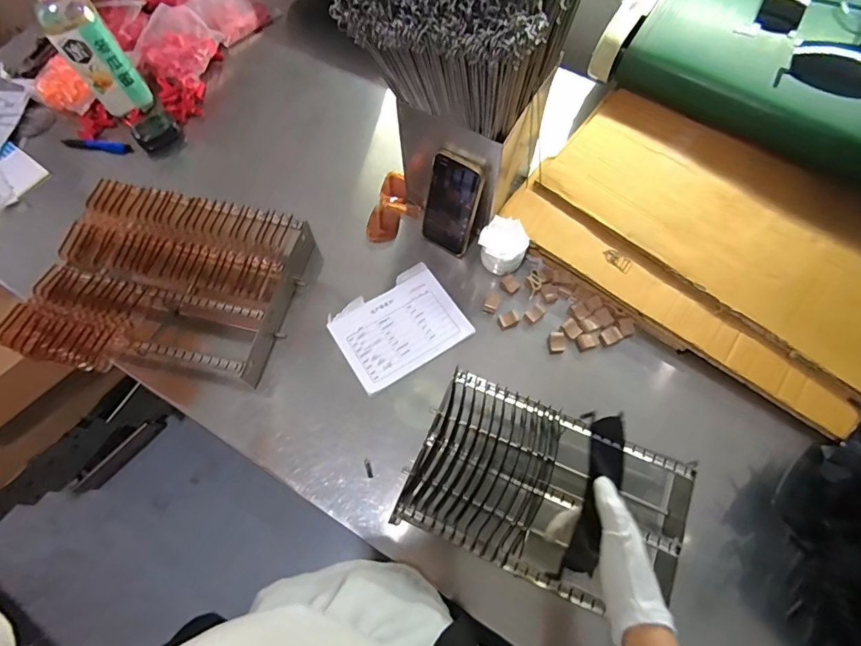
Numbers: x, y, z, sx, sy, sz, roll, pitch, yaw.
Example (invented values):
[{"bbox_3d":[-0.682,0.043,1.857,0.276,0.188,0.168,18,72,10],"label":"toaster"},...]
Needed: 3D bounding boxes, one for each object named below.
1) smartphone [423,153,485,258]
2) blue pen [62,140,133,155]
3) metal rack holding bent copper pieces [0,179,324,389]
[{"bbox_3d":[0.029,-0.164,0.667,0.073,0.142,0.015,29,51,13],"label":"smartphone"},{"bbox_3d":[-0.581,-0.309,0.816,0.119,0.018,0.013,7,68,4],"label":"blue pen"},{"bbox_3d":[-0.348,-0.049,0.654,0.305,0.109,0.237,7,68,4],"label":"metal rack holding bent copper pieces"}]

